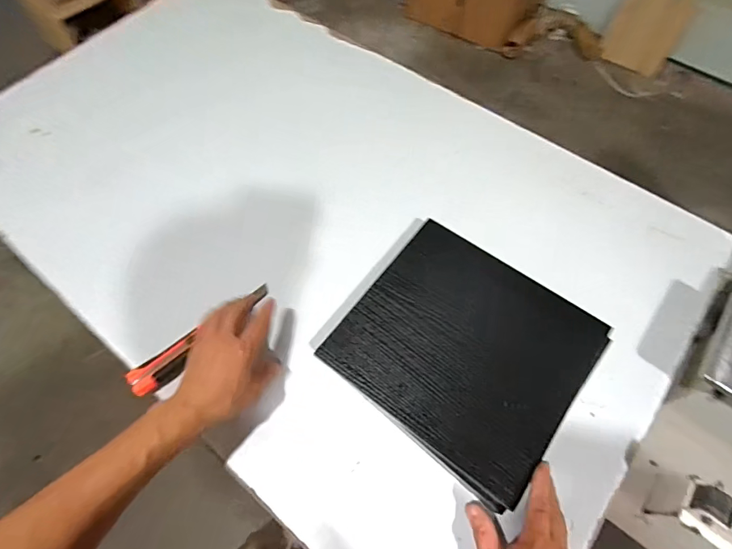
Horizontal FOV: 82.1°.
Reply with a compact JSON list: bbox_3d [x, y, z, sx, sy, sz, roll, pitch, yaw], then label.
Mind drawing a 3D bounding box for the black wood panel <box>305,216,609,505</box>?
[{"bbox_3d":[0.123,0.087,0.509,0.278,0.025,0.245,35,68,17],"label":"black wood panel"}]

